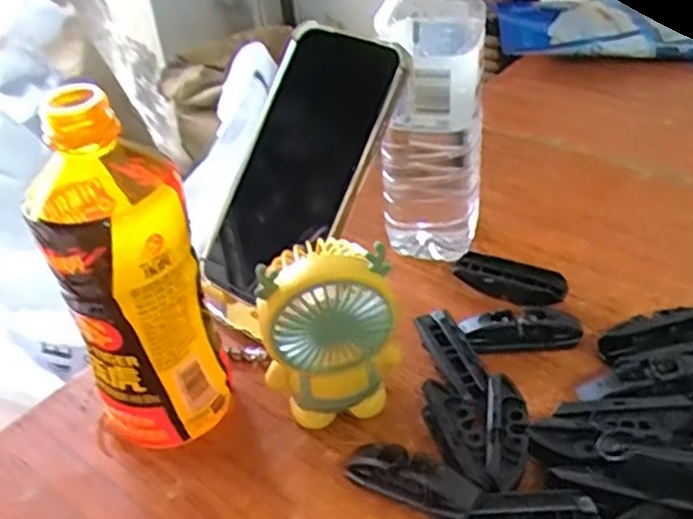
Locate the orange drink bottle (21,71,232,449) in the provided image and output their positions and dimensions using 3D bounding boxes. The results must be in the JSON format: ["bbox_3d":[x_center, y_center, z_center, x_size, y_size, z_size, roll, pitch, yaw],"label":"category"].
[{"bbox_3d":[-0.110,0.009,0.369,0.070,0.187,0.077,-21,39,-18],"label":"orange drink bottle"}]

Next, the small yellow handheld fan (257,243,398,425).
[{"bbox_3d":[-0.008,0.038,0.377,0.068,0.112,0.038,-14,37,-8],"label":"small yellow handheld fan"}]

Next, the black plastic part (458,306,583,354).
[{"bbox_3d":[0.105,0.042,0.429,0.069,0.018,0.023,-10,37,-4],"label":"black plastic part"}]

